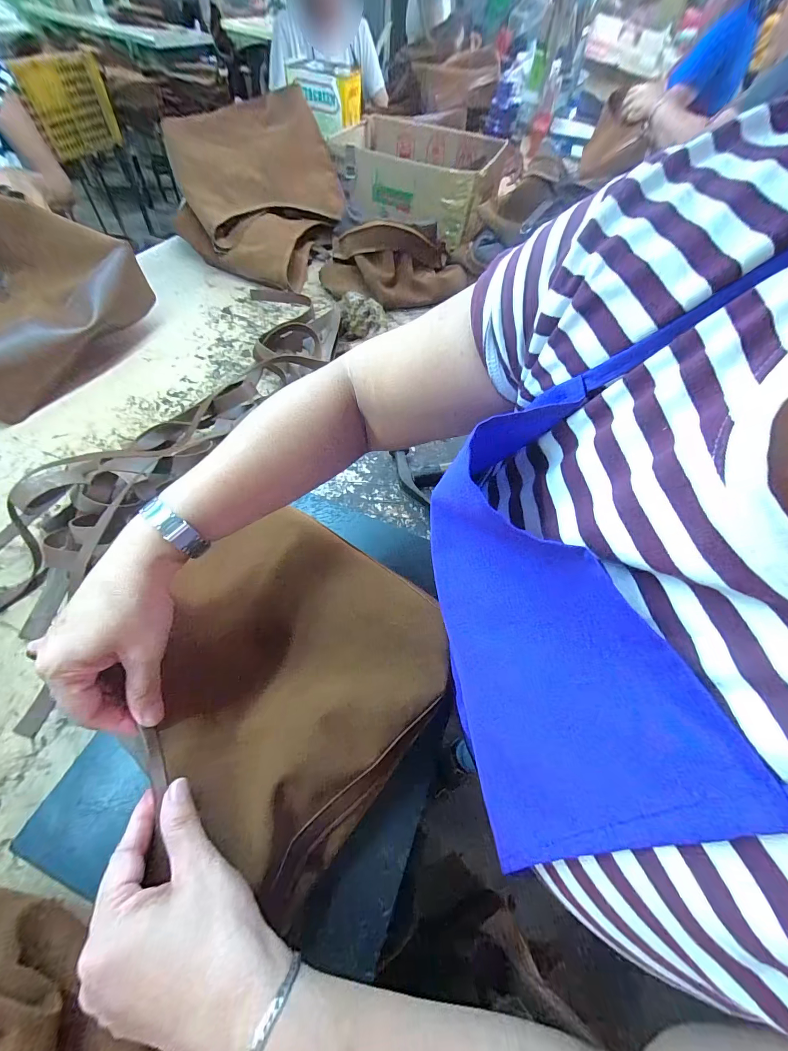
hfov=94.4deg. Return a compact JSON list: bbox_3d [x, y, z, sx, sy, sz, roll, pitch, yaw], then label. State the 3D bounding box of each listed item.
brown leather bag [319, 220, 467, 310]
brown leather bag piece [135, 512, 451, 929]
[{"bbox_3d":[0.005,-0.547,0.752,0.305,0.108,0.154,-5,59,-7],"label":"brown leather bag"},{"bbox_3d":[-0.095,0.109,0.324,0.267,0.054,0.219,37,64,17],"label":"brown leather bag piece"}]

